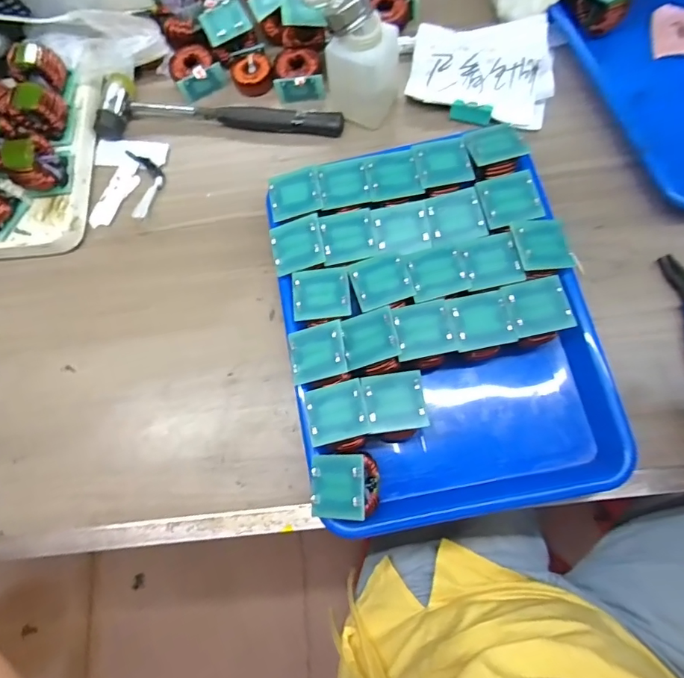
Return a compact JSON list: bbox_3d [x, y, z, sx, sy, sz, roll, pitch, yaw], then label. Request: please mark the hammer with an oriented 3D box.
[{"bbox_3d":[-0.130,-0.233,0.484,0.268,0.033,0.069,9,76,8],"label":"hammer"}]

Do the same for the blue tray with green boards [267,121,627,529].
[{"bbox_3d":[0.078,-0.014,0.391,0.248,0.069,0.318,-12,74,3],"label":"blue tray with green boards"}]

